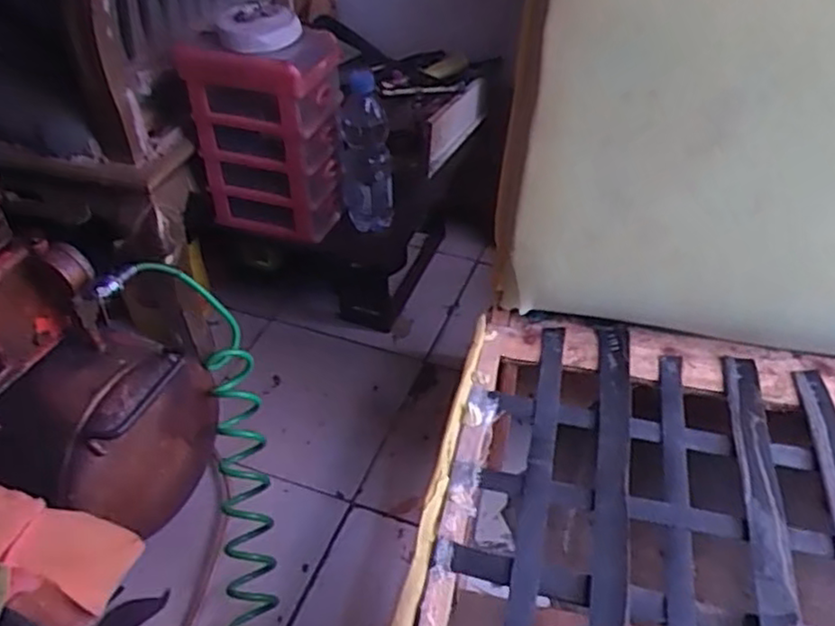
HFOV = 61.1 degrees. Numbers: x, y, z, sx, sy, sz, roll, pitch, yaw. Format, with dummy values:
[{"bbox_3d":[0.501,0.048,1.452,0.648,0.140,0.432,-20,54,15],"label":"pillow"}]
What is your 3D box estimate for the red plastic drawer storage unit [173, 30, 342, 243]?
[{"bbox_3d":[-0.207,-0.245,1.001,0.188,0.271,0.106,8,42,10],"label":"red plastic drawer storage unit"}]

